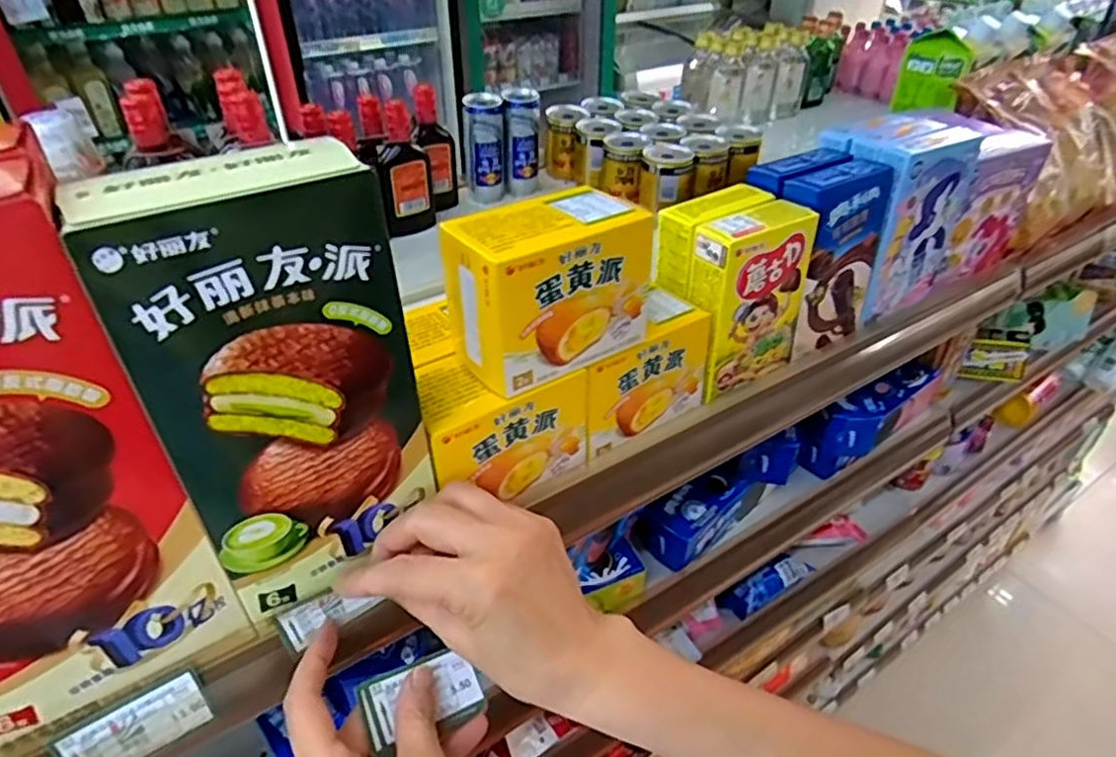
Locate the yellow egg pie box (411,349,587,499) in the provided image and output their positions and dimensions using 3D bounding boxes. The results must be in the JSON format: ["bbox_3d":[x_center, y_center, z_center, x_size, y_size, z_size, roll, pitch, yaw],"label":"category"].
[{"bbox_3d":[-0.038,0.028,0.419,0.105,0.074,0.064,-20,43,-25],"label":"yellow egg pie box"}]

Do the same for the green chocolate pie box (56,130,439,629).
[{"bbox_3d":[-0.126,0.007,0.314,0.112,0.208,0.054,-24,44,-28],"label":"green chocolate pie box"}]

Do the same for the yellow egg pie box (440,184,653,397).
[{"bbox_3d":[-0.006,-0.055,0.392,0.115,0.083,0.062,-23,44,-27],"label":"yellow egg pie box"}]

